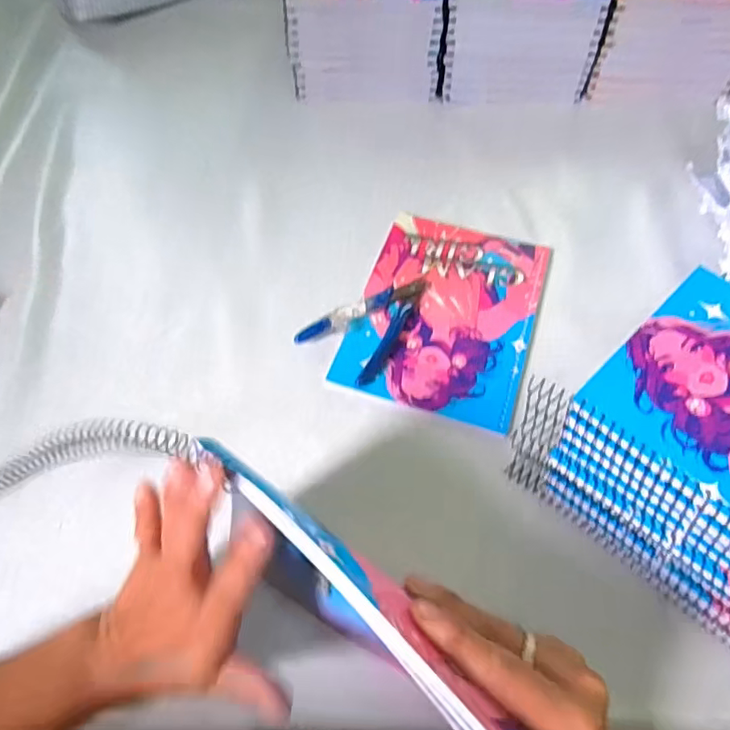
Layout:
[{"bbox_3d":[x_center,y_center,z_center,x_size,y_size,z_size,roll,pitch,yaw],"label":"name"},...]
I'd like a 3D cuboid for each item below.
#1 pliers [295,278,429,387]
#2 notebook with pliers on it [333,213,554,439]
[{"bbox_3d":[0.013,-0.031,0.466,0.124,0.015,0.064,-30,64,-17],"label":"pliers"},{"bbox_3d":[0.071,-0.046,0.484,0.145,0.011,0.197,17,60,10],"label":"notebook with pliers on it"}]

